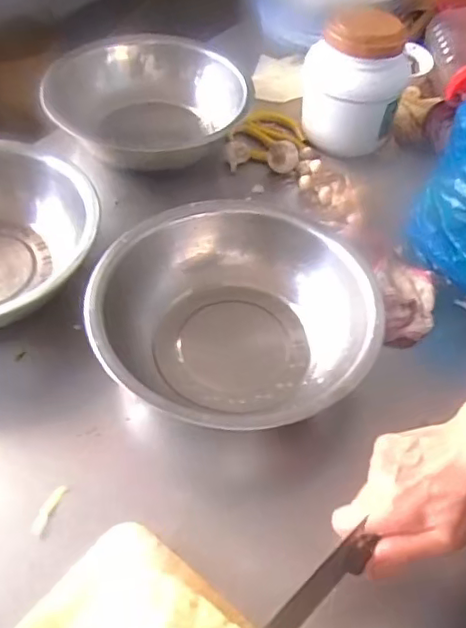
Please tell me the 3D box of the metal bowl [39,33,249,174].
[{"bbox_3d":[-0.117,-0.293,0.832,0.236,0.089,0.274,19,51,11],"label":"metal bowl"}]

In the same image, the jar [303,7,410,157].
[{"bbox_3d":[0.163,-0.312,0.792,0.112,0.154,0.110,2,50,-2],"label":"jar"}]

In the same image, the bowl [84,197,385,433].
[{"bbox_3d":[-0.001,0.008,0.604,0.264,0.102,0.269,2,50,-2],"label":"bowl"}]

